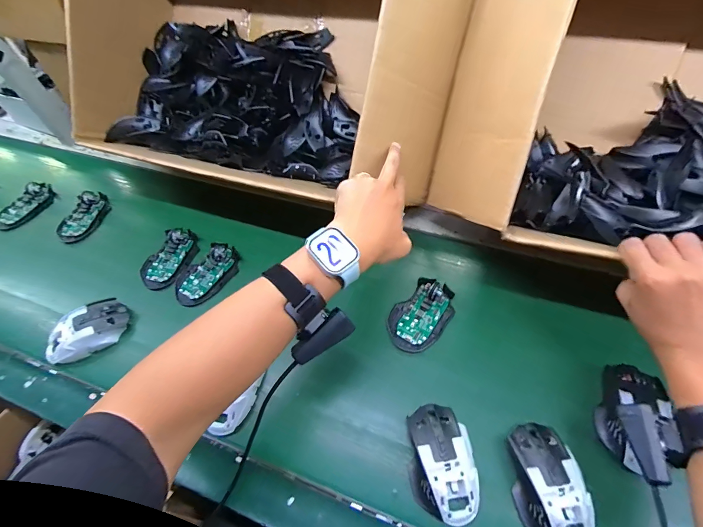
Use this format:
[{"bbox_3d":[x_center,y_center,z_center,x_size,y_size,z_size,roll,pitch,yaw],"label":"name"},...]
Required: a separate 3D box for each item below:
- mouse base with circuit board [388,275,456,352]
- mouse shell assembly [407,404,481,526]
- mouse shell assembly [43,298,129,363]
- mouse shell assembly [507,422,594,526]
[{"bbox_3d":[0.100,0.072,0.499,0.071,0.017,0.111,33,64,24],"label":"mouse base with circuit board"},{"bbox_3d":[0.101,0.217,0.387,0.067,0.029,0.114,-4,55,3],"label":"mouse shell assembly"},{"bbox_3d":[-0.381,0.097,0.502,0.116,0.035,0.057,-37,60,-19],"label":"mouse shell assembly"},{"bbox_3d":[0.210,0.234,0.372,0.068,0.032,0.114,1,56,6],"label":"mouse shell assembly"}]

